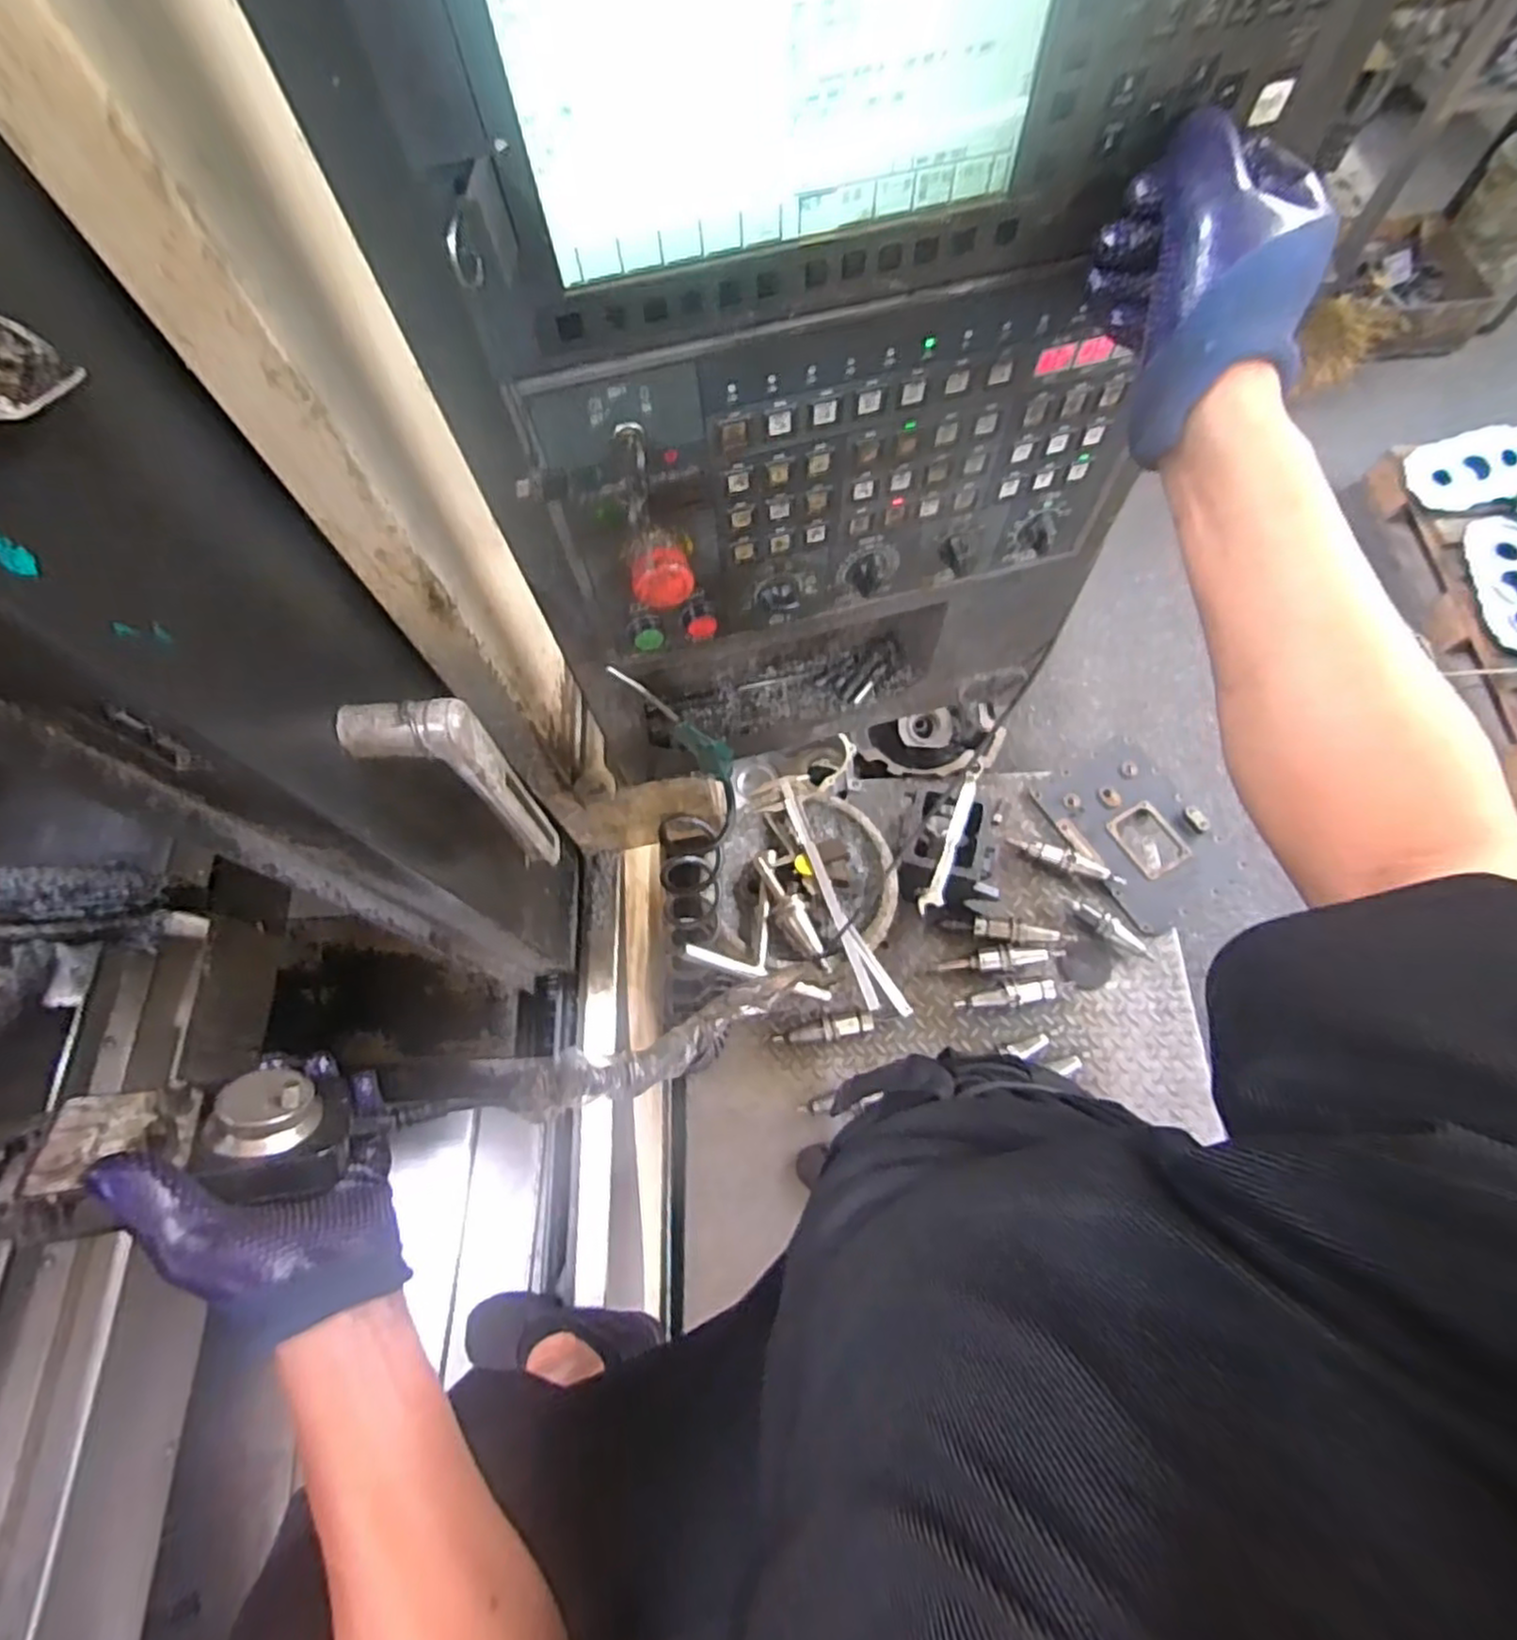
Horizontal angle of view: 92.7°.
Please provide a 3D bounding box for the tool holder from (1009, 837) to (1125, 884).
[{"bbox_3d":[0.617,0.078,1.453,0.229,0.044,0.046,20,71,10],"label":"tool holder"}]

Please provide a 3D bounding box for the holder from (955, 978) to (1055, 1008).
[{"bbox_3d":[0.471,0.333,1.374,0.189,0.047,0.044,-9,69,-1],"label":"holder"}]

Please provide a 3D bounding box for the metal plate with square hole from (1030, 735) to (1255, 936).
[{"bbox_3d":[0.771,0.021,1.476,0.254,0.032,0.364,-33,74,-2],"label":"metal plate with square hole"}]

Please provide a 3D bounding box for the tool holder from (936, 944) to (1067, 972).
[{"bbox_3d":[0.469,0.269,1.396,0.233,0.047,0.047,-9,69,-1],"label":"tool holder"}]

